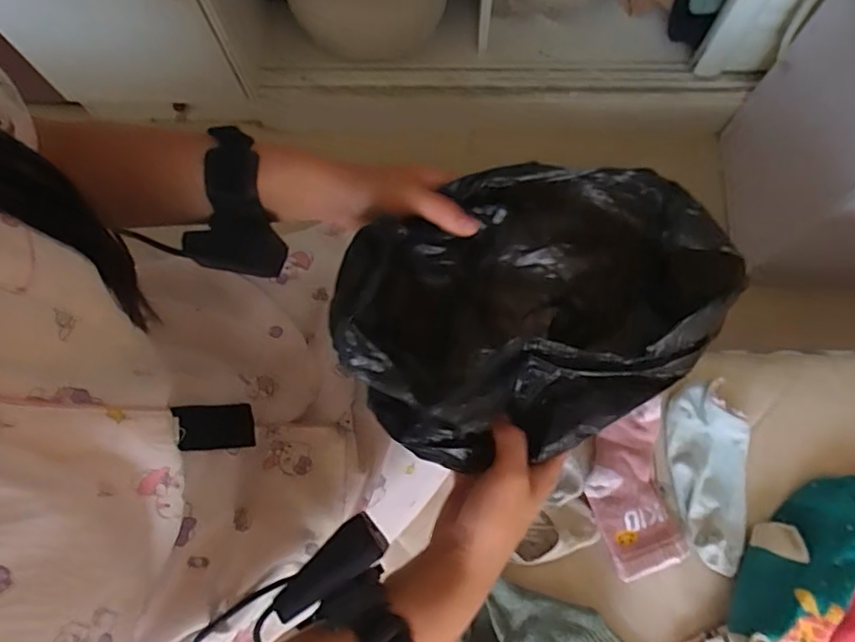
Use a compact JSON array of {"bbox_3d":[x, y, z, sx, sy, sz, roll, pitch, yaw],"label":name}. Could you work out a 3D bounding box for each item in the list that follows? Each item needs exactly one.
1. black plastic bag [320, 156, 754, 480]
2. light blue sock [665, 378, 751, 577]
[{"bbox_3d":[0.064,-0.011,0.365,0.225,0.115,0.170,-8,75,-1],"label":"black plastic bag"},{"bbox_3d":[0.270,0.144,0.553,0.072,0.034,0.170,-7,75,-1],"label":"light blue sock"}]

